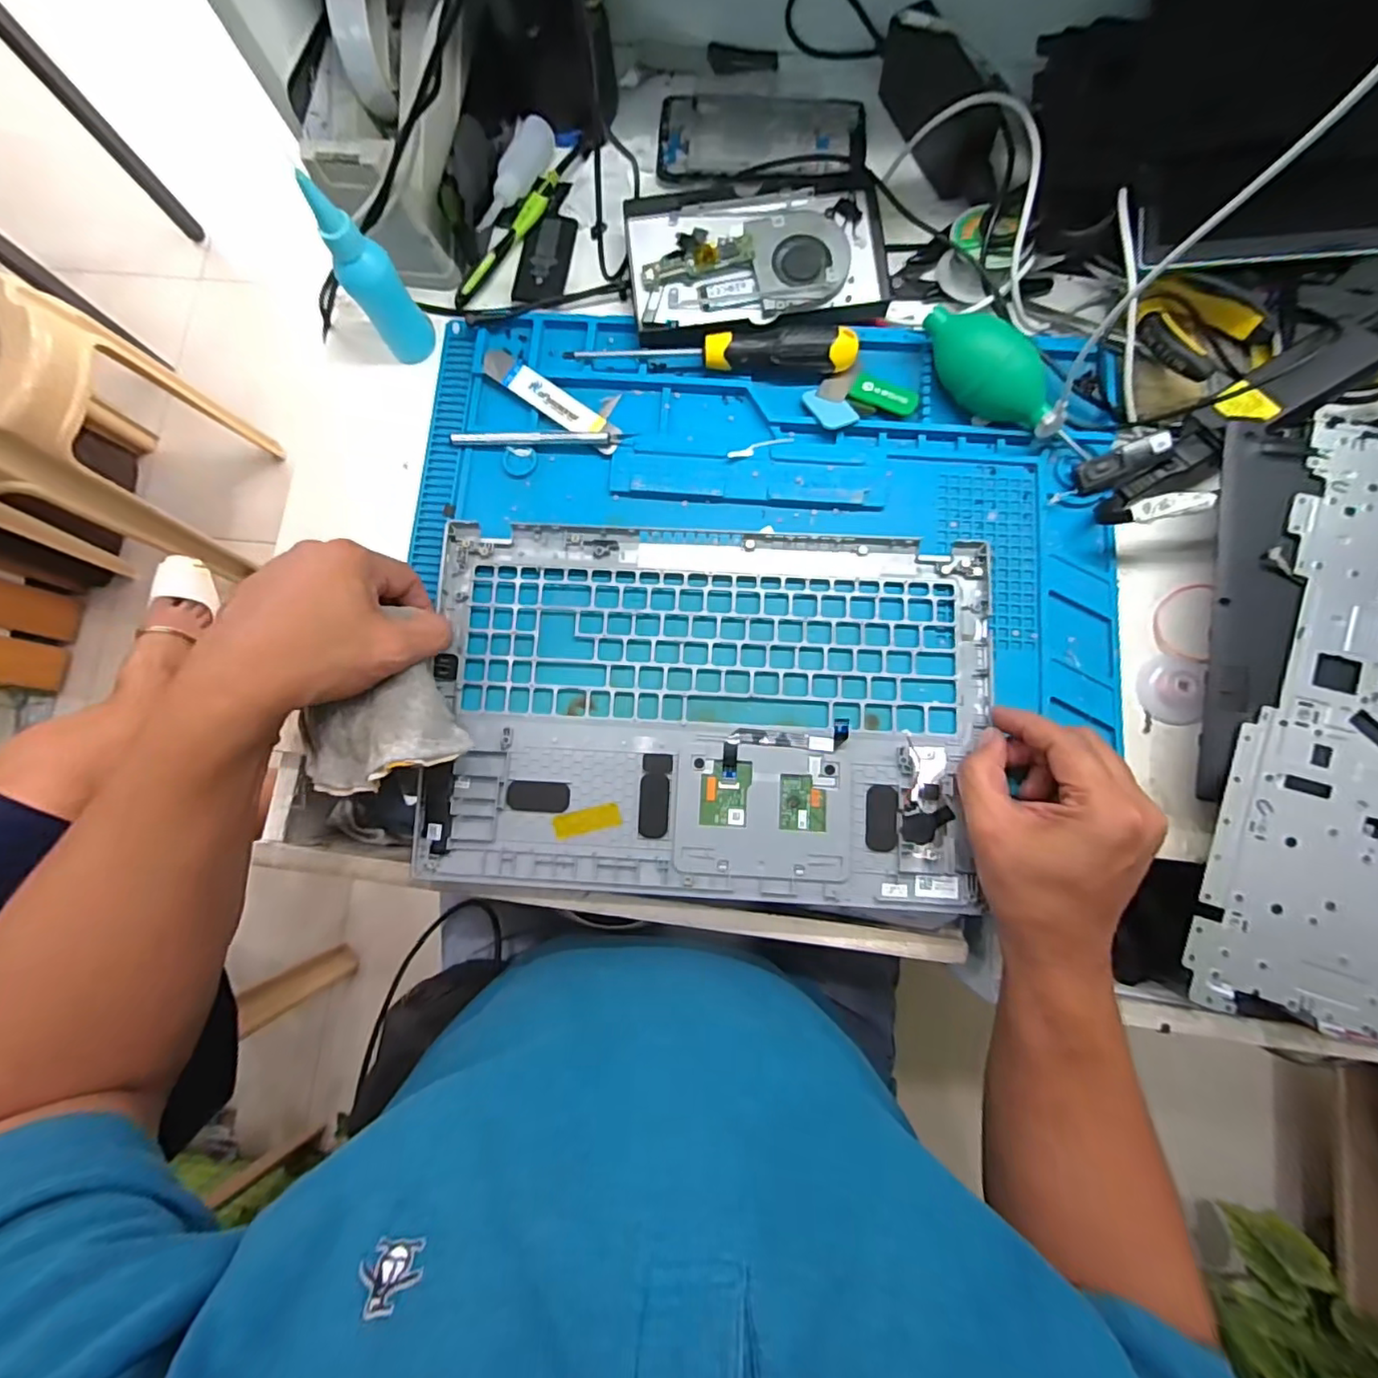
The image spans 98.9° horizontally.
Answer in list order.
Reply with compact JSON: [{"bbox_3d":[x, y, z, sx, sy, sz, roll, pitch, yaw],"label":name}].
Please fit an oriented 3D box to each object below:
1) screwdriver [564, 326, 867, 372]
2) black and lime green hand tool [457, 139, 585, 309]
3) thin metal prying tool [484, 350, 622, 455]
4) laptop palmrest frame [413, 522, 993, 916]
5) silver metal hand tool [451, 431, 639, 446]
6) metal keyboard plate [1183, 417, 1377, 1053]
[{"bbox_3d":[0.016,-0.236,0.413,0.200,0.023,0.025,1,81,2],"label":"screwdriver"},{"bbox_3d":[-0.126,-0.350,0.443,0.012,0.009,0.155,34,84,7],"label":"black and lime green hand tool"},{"bbox_3d":[-0.094,-0.214,0.422,0.121,0.008,0.039,35,84,7],"label":"thin metal prying tool"},{"bbox_3d":[0.011,0.013,0.384,0.355,0.011,0.235,3,81,2],"label":"laptop palmrest frame"},{"bbox_3d":[-0.104,-0.178,0.418,0.126,0.004,0.010,1,81,2],"label":"silver metal hand tool"},{"bbox_3d":[0.390,0.019,0.332,0.131,0.008,0.345,16,86,9],"label":"metal keyboard plate"}]

